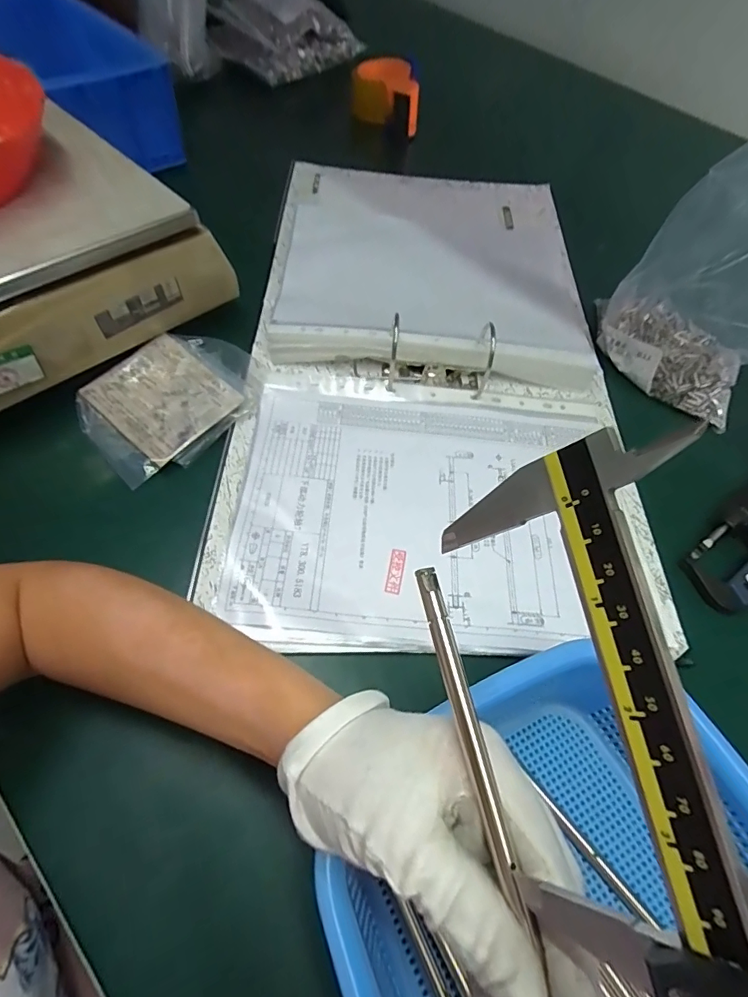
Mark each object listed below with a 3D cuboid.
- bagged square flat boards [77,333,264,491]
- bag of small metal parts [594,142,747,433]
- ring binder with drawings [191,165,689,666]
[{"bbox_3d":[-0.171,-0.088,0.417,0.112,0.019,0.147,41,65,19],"label":"bagged square flat boards"},{"bbox_3d":[0.306,-0.187,0.426,0.101,0.178,0.162,-37,68,-22],"label":"bag of small metal parts"},{"bbox_3d":[0.051,-0.157,0.471,0.342,0.036,0.599,3,59,-2],"label":"ring binder with drawings"}]

